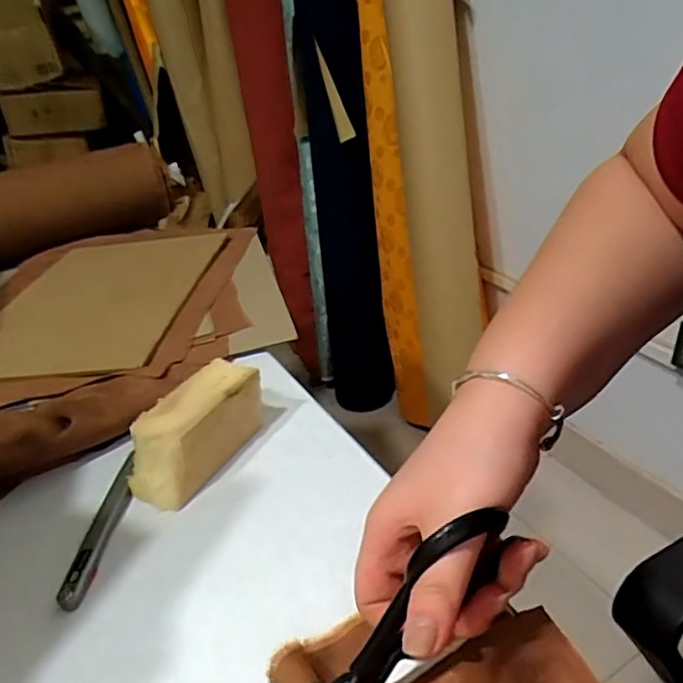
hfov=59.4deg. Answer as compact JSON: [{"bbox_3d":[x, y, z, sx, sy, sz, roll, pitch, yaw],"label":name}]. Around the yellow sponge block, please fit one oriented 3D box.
[{"bbox_3d":[-0.109,0.066,0.450,0.050,0.054,0.110,14,38,30],"label":"yellow sponge block"}]

